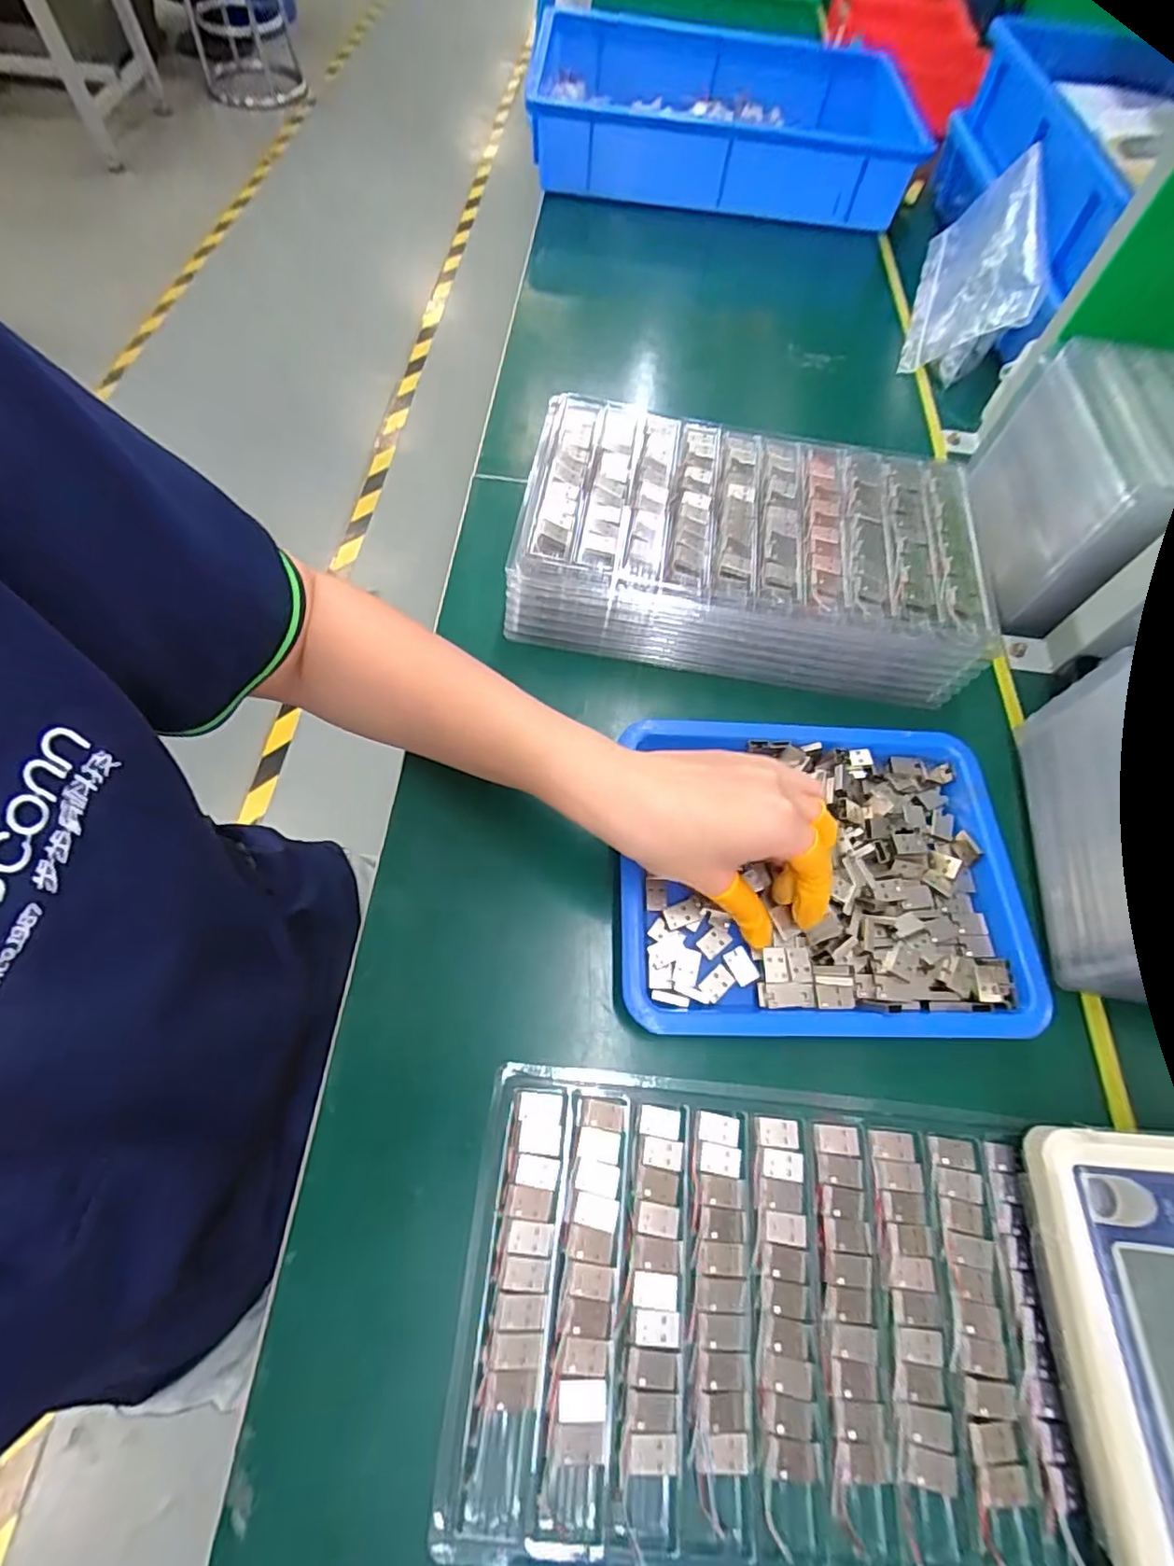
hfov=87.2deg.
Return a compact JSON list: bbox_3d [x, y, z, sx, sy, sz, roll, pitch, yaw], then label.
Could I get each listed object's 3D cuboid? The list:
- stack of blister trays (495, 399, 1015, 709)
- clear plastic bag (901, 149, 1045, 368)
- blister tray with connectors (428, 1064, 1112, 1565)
[{"bbox_3d":[0.105,-0.160,0.418,0.293,0.068,0.164,9,63,2],"label":"stack of blister trays"},{"bbox_3d":[0.359,-0.474,0.574,0.028,0.112,0.168,19,78,-27],"label":"clear plastic bag"},{"bbox_3d":[0.073,0.221,0.260,0.247,0.009,0.164,6,63,0],"label":"blister tray with connectors"}]

